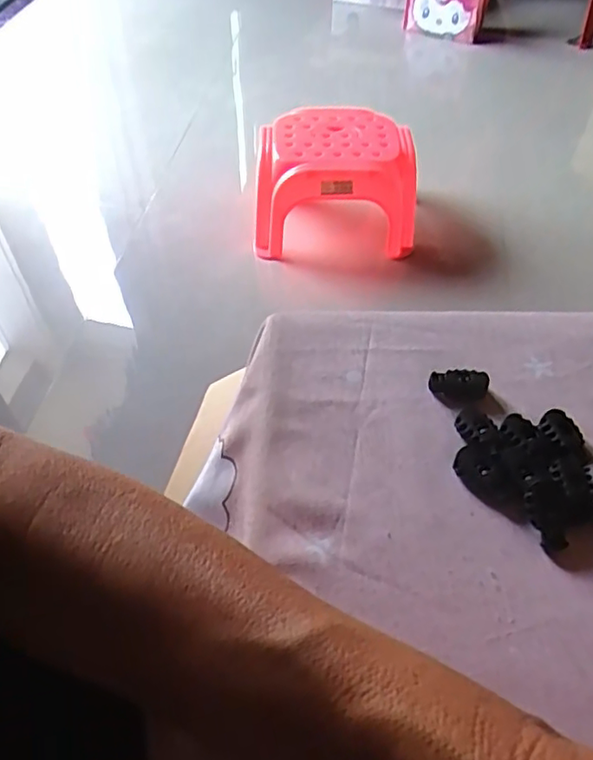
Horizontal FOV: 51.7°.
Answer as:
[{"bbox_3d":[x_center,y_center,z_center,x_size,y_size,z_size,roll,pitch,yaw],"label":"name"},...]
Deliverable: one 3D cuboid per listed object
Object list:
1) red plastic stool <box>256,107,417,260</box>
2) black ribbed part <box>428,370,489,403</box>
[{"bbox_3d":[0.078,-0.393,1.265,0.308,0.242,0.308,2,48,3],"label":"red plastic stool"},{"bbox_3d":[0.081,0.003,0.306,0.029,0.007,0.014,2,48,3],"label":"black ribbed part"}]

